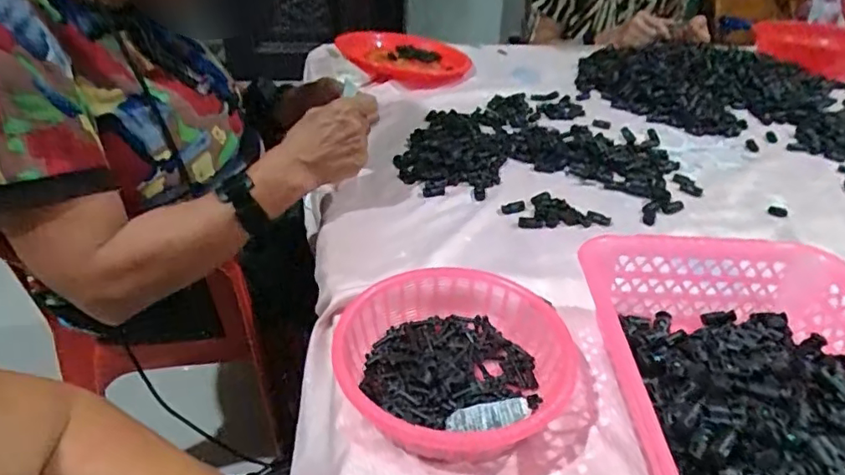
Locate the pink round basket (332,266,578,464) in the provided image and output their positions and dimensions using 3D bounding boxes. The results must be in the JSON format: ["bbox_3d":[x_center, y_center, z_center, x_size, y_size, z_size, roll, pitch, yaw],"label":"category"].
[{"bbox_3d":[0.021,0.093,0.412,0.155,0.051,0.167,2,34,-1],"label":"pink round basket"}]

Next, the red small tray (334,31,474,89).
[{"bbox_3d":[-0.029,-0.362,1.081,0.239,0.045,0.228,-8,36,-16],"label":"red small tray"}]

